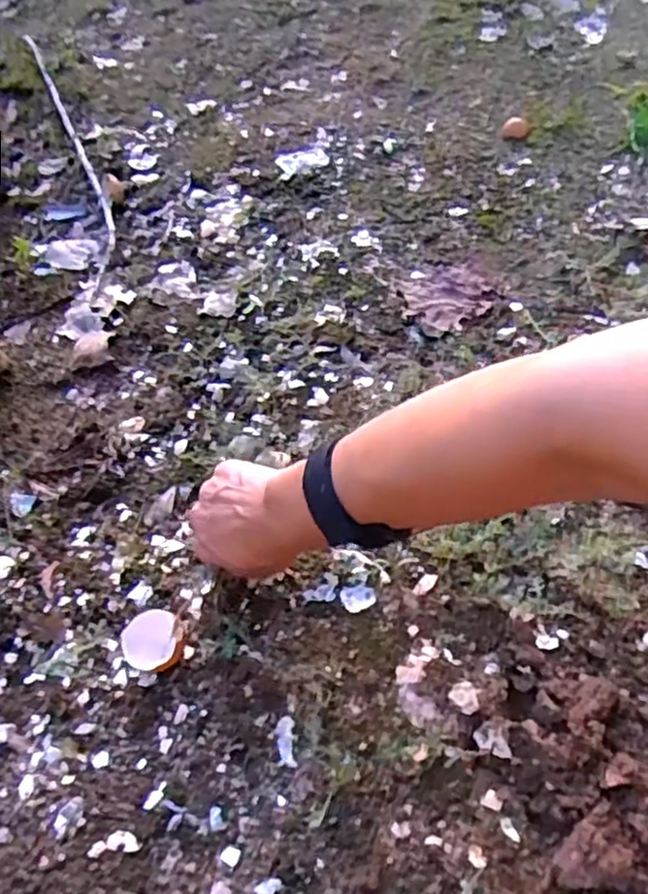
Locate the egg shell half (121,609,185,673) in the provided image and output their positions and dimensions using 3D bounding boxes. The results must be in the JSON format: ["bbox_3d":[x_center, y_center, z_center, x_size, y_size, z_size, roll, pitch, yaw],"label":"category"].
[{"bbox_3d":[-0.131,0.151,0.530,0.045,0.036,0.044,-3,56,5],"label":"egg shell half"}]

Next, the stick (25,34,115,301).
[{"bbox_3d":[-0.413,-0.509,1.107,0.054,0.018,0.841,-20,56,-7],"label":"stick"}]

